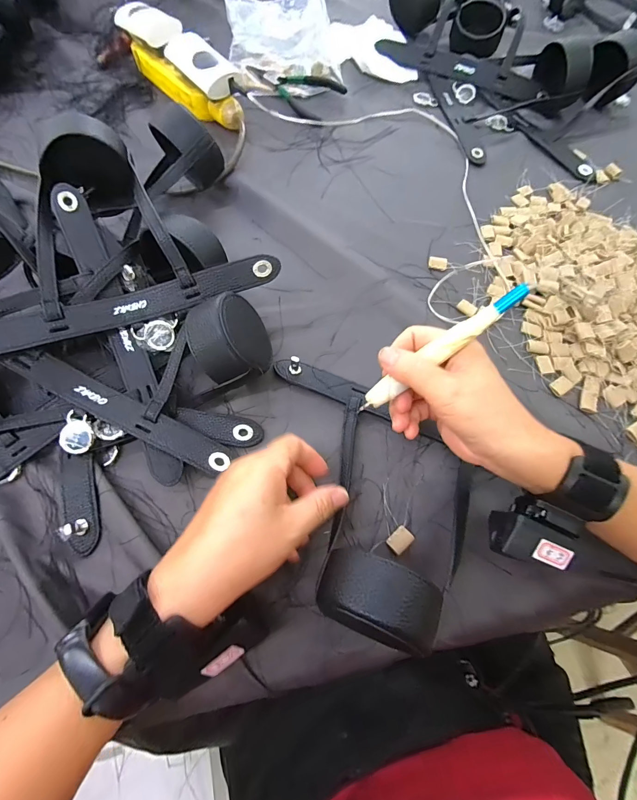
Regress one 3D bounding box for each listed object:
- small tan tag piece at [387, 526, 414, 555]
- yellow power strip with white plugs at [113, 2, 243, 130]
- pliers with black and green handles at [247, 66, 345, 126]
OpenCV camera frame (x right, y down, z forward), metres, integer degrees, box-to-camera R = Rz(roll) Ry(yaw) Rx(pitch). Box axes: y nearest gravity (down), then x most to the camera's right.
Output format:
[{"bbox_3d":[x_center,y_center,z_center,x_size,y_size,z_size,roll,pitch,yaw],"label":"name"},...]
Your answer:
[{"bbox_3d":[0.067,0.113,0.286,0.021,0.004,0.014,-39,74,-15],"label":"small tan tag piece"},{"bbox_3d":[-0.183,-0.452,0.475,0.060,0.059,0.232,-40,75,-16],"label":"yellow power strip with white plugs"},{"bbox_3d":[-0.040,-0.440,0.497,0.137,0.017,0.076,27,70,9],"label":"pliers with black and green handles"}]

